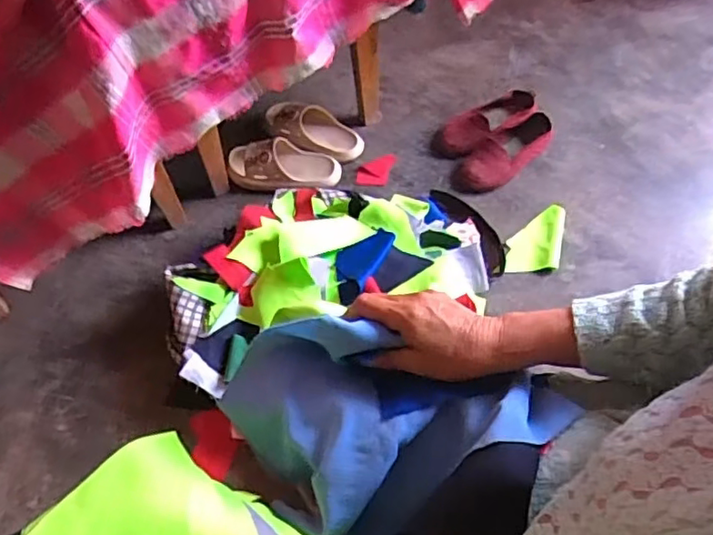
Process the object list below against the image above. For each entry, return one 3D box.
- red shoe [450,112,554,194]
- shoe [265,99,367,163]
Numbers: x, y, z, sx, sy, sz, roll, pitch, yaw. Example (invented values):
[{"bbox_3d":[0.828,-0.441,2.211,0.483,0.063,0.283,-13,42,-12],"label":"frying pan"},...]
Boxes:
[{"bbox_3d":[0.288,-0.216,1.187,0.229,0.053,0.082,-35,63,-20],"label":"red shoe"},{"bbox_3d":[-0.087,-0.280,1.241,0.209,0.055,0.096,21,59,14],"label":"shoe"}]

